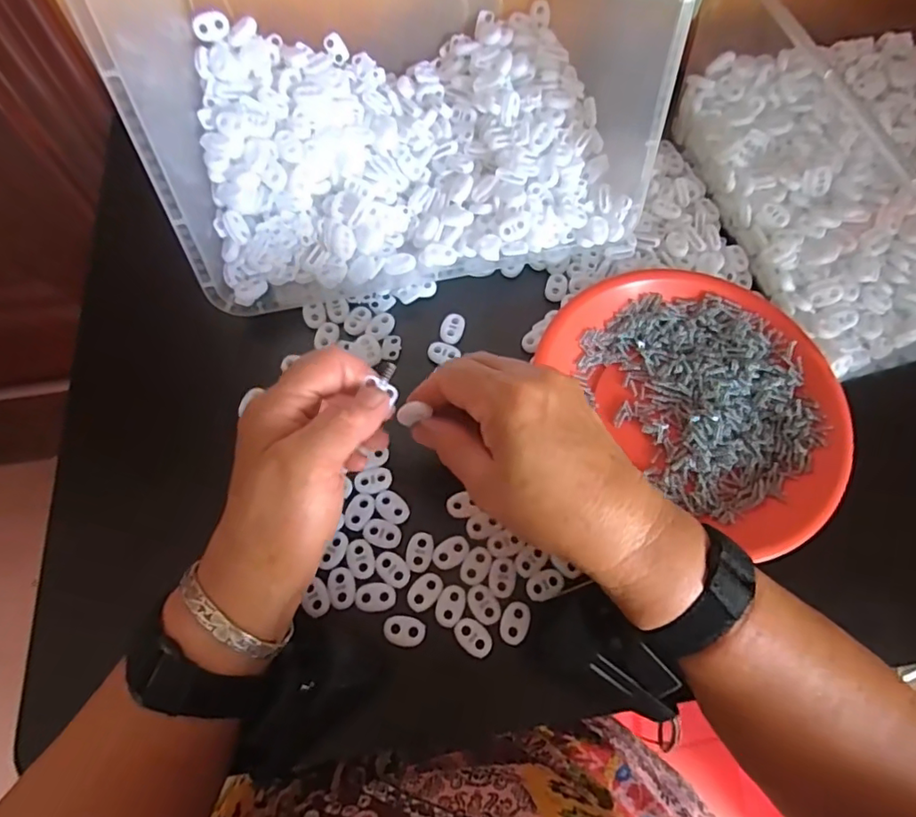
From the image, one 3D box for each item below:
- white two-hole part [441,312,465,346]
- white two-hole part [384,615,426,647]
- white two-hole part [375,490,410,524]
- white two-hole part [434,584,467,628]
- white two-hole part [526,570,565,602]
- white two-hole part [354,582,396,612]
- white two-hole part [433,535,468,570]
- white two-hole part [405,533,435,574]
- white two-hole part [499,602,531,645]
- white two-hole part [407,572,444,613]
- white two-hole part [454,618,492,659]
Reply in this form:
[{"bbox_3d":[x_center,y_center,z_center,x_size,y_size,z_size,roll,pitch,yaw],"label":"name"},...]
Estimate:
[{"bbox_3d":[-0.004,-0.056,0.383,0.015,0.005,0.022,13,67,2],"label":"white two-hole part"},{"bbox_3d":[-0.030,0.124,0.306,0.022,0.004,0.016,15,67,3],"label":"white two-hole part"},{"bbox_3d":[-0.040,0.059,0.332,0.022,0.004,0.016,41,71,13],"label":"white two-hole part"},{"bbox_3d":[-0.004,0.111,0.311,0.015,0.004,0.022,19,68,5],"label":"white two-hole part"},{"bbox_3d":[0.051,0.102,0.317,0.023,0.004,0.014,-21,70,-11],"label":"white two-hole part"},{"bbox_3d":[-0.047,0.107,0.312,0.022,0.004,0.015,-2,68,-4],"label":"white two-hole part"},{"bbox_3d":[-0.004,0.084,0.323,0.022,0.004,0.015,-35,73,-16],"label":"white two-hole part"},{"bbox_3d":[-0.022,0.084,0.322,0.015,0.004,0.023,15,67,3],"label":"white two-hole part"},{"bbox_3d":[0.032,0.120,0.308,0.015,0.004,0.023,16,68,4],"label":"white two-hole part"},{"bbox_3d":[-0.019,0.104,0.313,0.016,0.004,0.022,40,71,13],"label":"white two-hole part"},{"bbox_3d":[0.009,0.127,0.304,0.022,0.004,0.015,33,70,10],"label":"white two-hole part"}]

